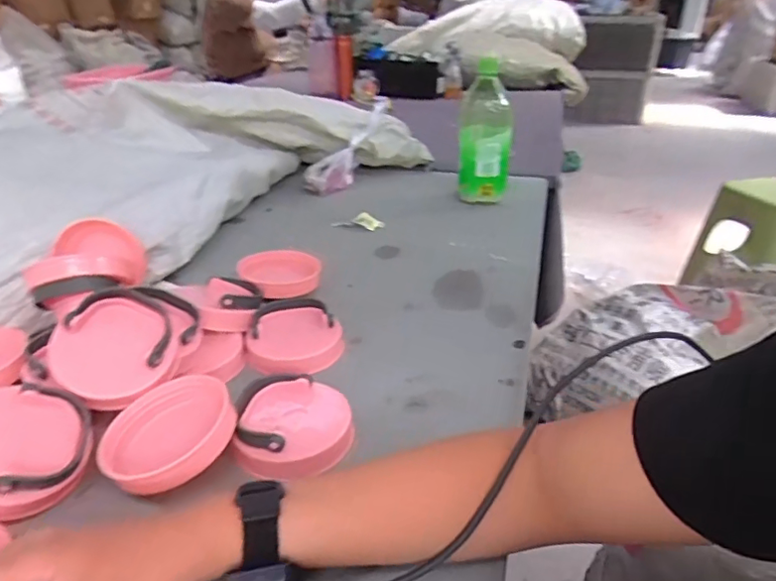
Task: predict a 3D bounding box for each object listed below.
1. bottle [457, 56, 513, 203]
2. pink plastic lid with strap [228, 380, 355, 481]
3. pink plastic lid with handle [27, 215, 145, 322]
[{"bbox_3d":[0.158,-0.244,0.912,0.088,0.213,0.067,7,30,10],"label":"bottle"},{"bbox_3d":[-0.074,0.110,0.452,0.089,0.030,0.084,1,30,-1],"label":"pink plastic lid with strap"},{"bbox_3d":[-0.314,-0.026,0.580,0.091,0.066,0.105,-2,29,-4],"label":"pink plastic lid with handle"}]

